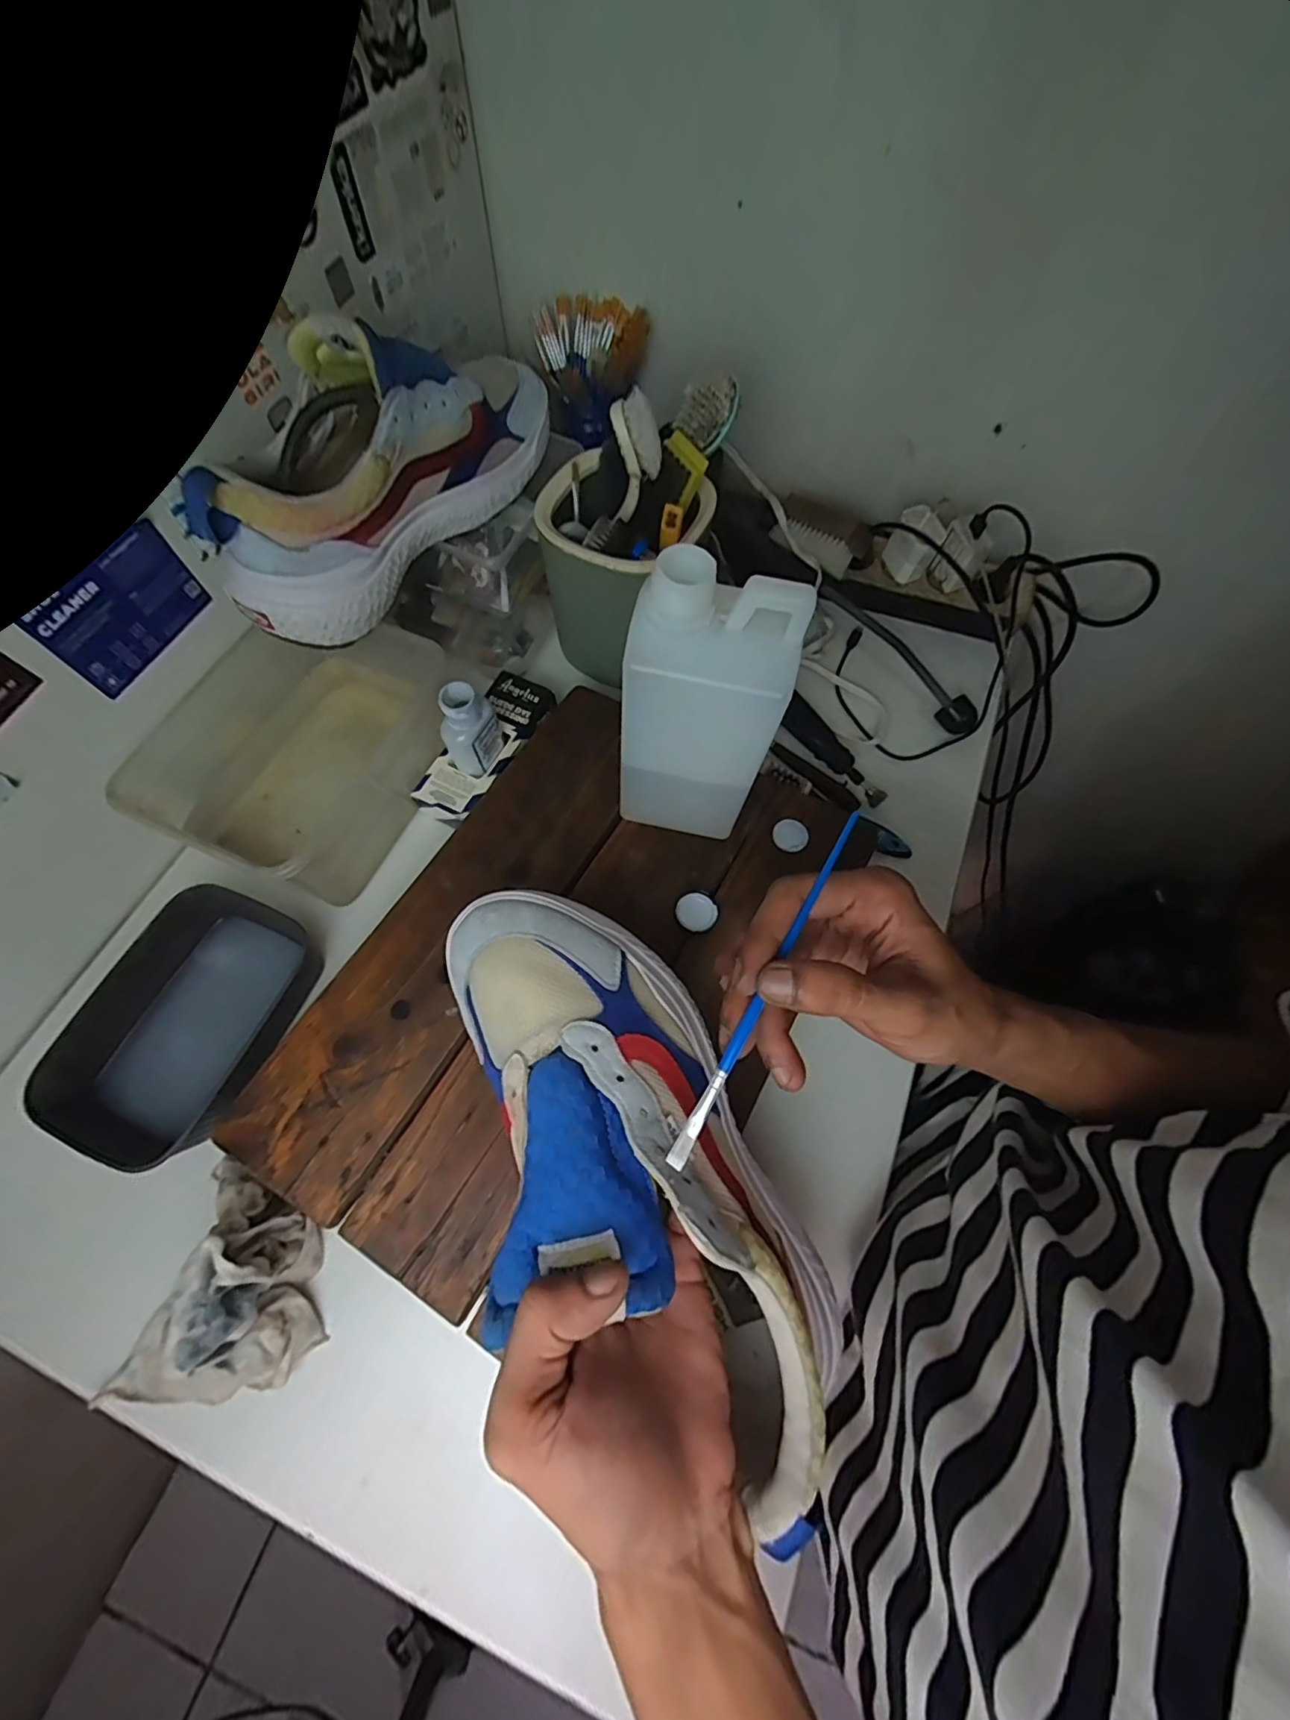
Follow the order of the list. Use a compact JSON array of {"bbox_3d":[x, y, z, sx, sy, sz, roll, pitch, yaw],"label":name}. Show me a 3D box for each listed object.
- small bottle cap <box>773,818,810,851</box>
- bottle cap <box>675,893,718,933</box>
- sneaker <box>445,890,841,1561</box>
[{"bbox_3d":[0.112,-0.019,0.449,0.026,0.005,0.025,1,67,-1],"label":"small bottle cap"},{"bbox_3d":[0.037,0.038,0.420,0.028,0.016,0.024,32,70,12],"label":"bottle cap"},{"bbox_3d":[-0.009,0.133,0.271,0.133,0.091,0.269,-31,71,-14],"label":"sneaker"}]

